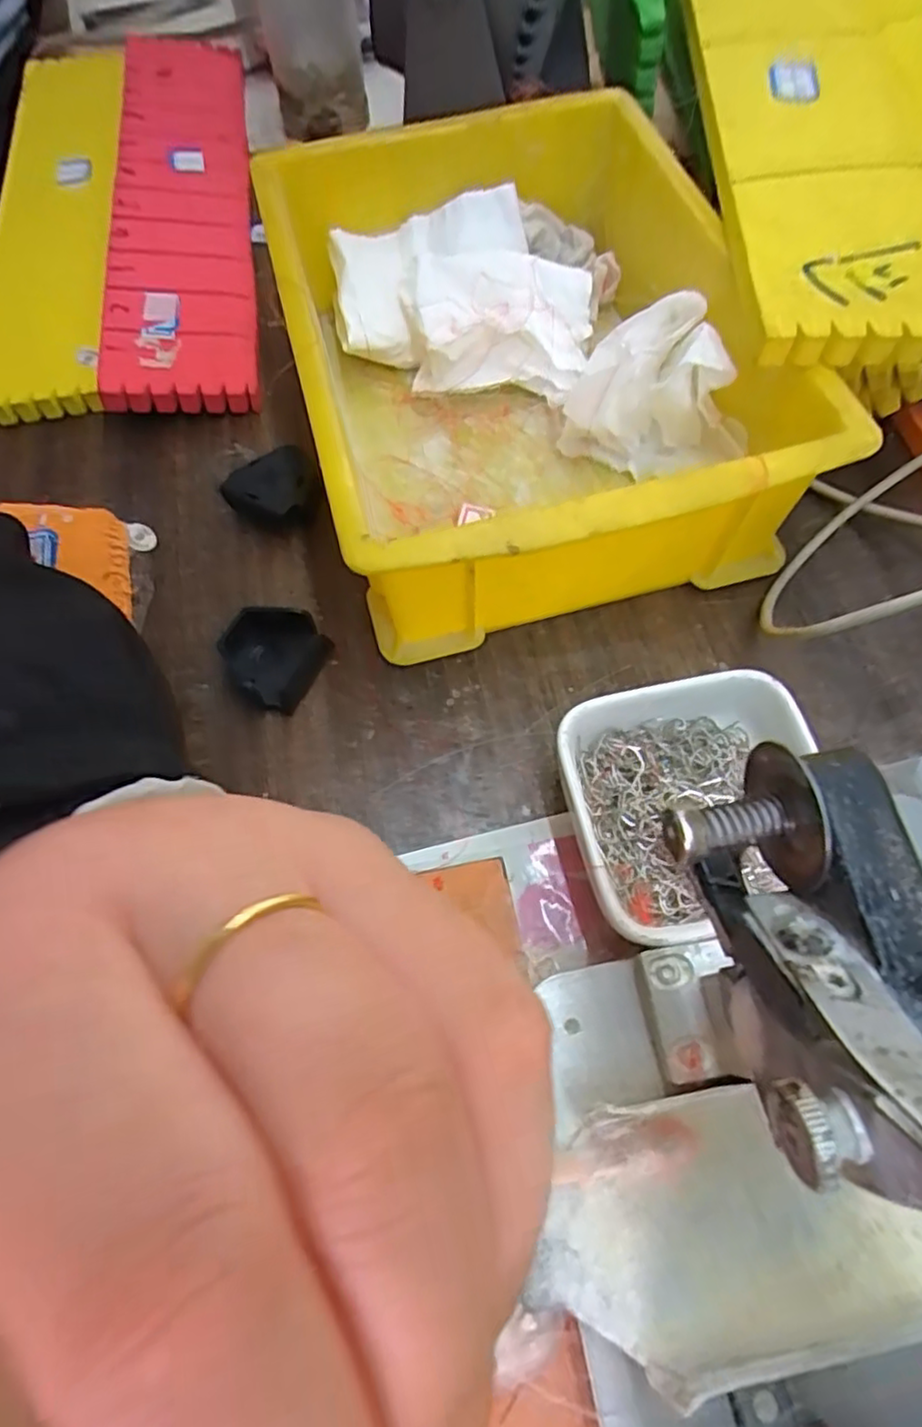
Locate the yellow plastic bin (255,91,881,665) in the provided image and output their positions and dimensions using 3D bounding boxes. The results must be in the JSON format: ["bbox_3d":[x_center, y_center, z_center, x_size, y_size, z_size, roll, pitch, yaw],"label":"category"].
[{"bbox_3d":[0.024,-0.154,0.289,0.181,0.076,0.248,-15,65,-4],"label":"yellow plastic bin"}]

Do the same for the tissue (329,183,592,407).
[{"bbox_3d":[0.000,-0.202,0.326,0.124,0.040,0.101,-1,65,2],"label":"tissue"}]

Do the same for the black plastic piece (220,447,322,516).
[{"bbox_3d":[-0.084,-0.100,0.299,0.040,0.021,0.031,-4,65,1],"label":"black plastic piece"}]

